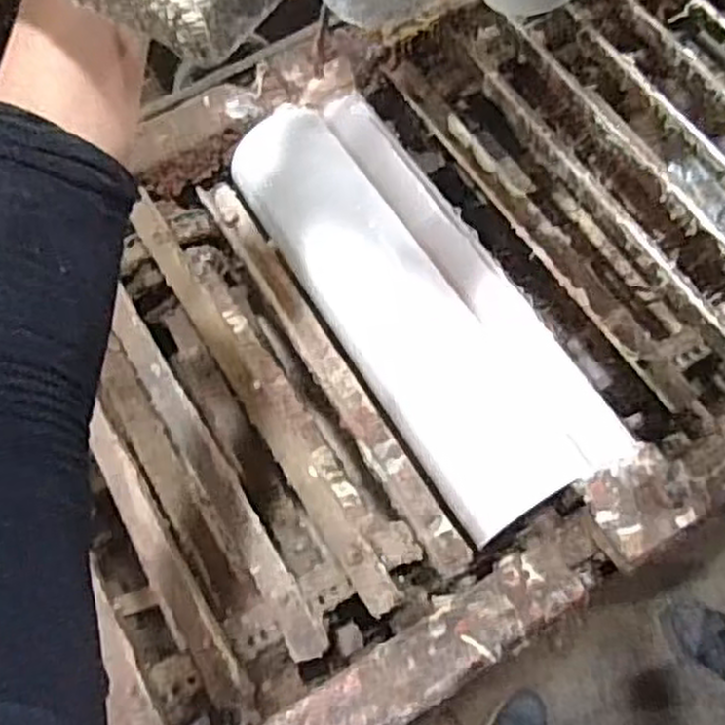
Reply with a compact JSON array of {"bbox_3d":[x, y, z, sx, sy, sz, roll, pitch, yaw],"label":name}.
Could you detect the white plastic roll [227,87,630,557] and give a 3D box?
[{"bbox_3d":[0.044,-0.065,0.710,0.163,0.048,0.456,-30,68,-10],"label":"white plastic roll"}]

